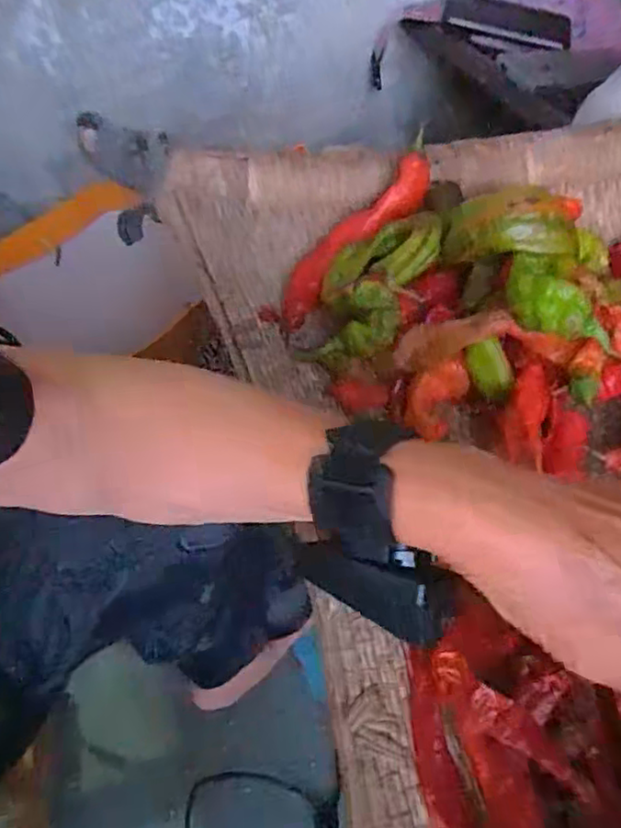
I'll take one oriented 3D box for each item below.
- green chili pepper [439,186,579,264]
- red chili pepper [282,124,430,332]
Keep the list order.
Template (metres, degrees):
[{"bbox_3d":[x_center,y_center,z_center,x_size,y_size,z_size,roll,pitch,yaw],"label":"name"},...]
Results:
[{"bbox_3d":[0.109,-0.106,0.351,0.070,0.033,0.023,2,55,25],"label":"green chili pepper"},{"bbox_3d":[0.031,-0.125,0.441,0.155,0.024,0.035,-46,61,6],"label":"red chili pepper"}]

